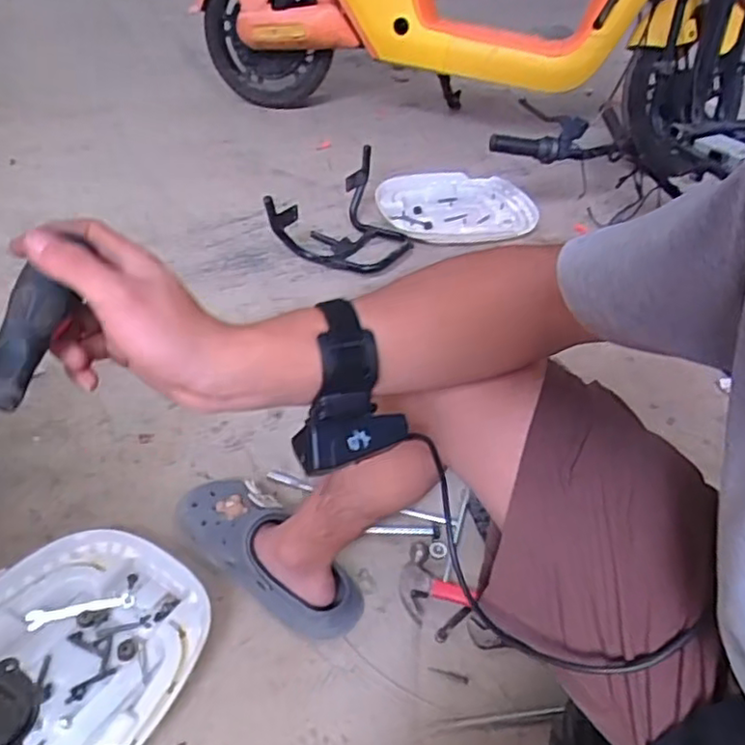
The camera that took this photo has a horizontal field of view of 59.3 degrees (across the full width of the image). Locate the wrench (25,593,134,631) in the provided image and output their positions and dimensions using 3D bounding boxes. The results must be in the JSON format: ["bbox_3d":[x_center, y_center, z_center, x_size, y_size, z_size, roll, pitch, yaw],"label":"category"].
[{"bbox_3d":[-0.340,0.277,0.764,0.114,0.010,0.022,-10,45,-18],"label":"wrench"}]

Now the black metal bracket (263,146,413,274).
[{"bbox_3d":[-0.055,-0.347,1.385,0.285,0.134,0.317,6,42,0],"label":"black metal bracket"}]

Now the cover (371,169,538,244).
[{"bbox_3d":[0.207,-0.395,1.553,0.373,0.046,0.296,-9,44,-16],"label":"cover"}]

